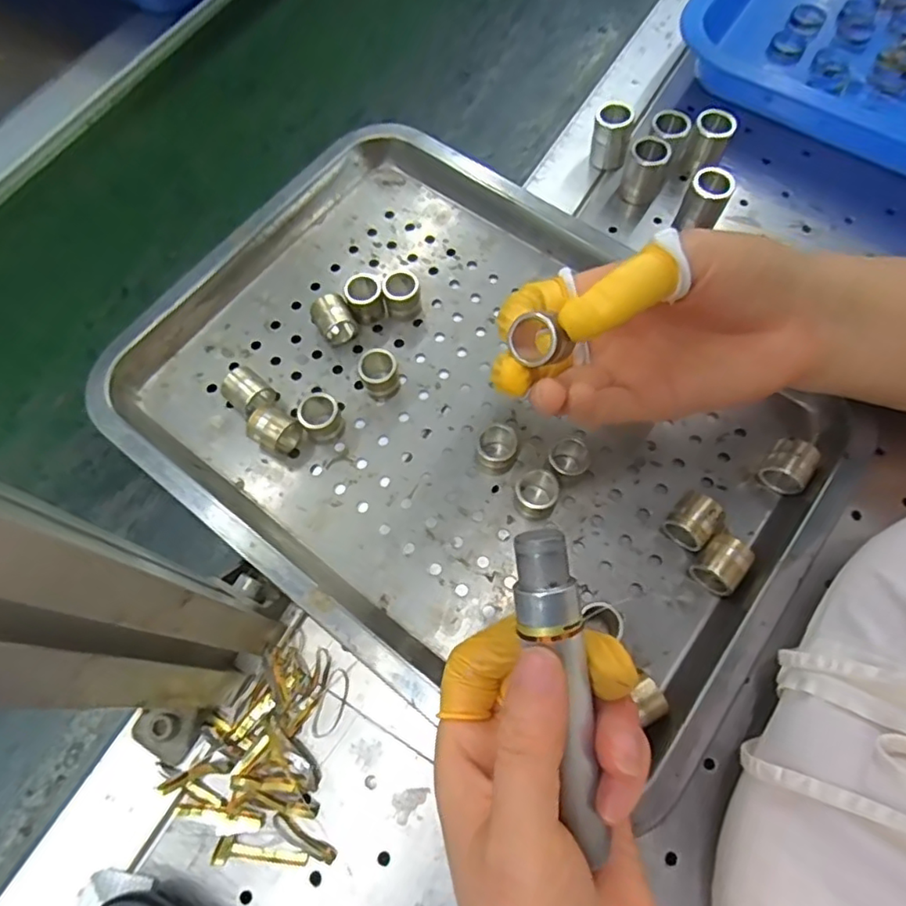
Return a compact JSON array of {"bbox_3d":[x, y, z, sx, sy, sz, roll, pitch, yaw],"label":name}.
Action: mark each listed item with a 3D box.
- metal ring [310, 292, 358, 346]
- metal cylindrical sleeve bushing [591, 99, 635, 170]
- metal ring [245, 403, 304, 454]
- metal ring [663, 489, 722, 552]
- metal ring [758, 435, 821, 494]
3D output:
[{"bbox_3d":[-0.065,-0.072,0.328,0.020,0.019,0.023,-26,68,-9],"label":"metal ring"},{"bbox_3d":[0.098,-0.196,0.371,0.022,0.035,0.018,8,67,6],"label":"metal cylindrical sleeve bushing"},{"bbox_3d":[-0.091,-0.011,0.306,0.026,0.017,0.020,27,70,13],"label":"metal ring"},{"bbox_3d":[0.112,0.032,0.279,0.020,0.021,0.020,36,72,16],"label":"metal ring"},{"bbox_3d":[0.161,0.006,0.287,0.020,0.022,0.020,35,72,16],"label":"metal ring"}]

